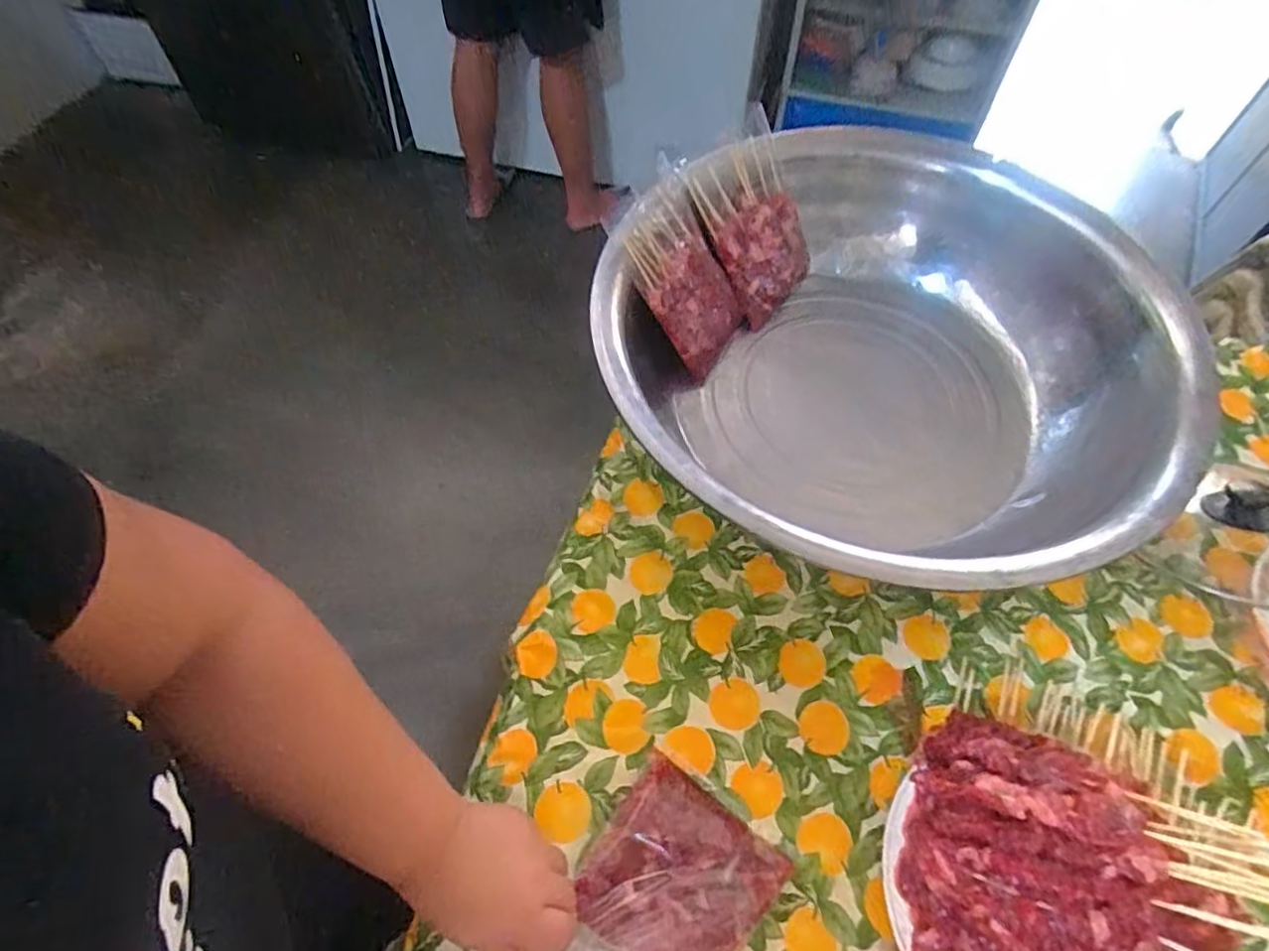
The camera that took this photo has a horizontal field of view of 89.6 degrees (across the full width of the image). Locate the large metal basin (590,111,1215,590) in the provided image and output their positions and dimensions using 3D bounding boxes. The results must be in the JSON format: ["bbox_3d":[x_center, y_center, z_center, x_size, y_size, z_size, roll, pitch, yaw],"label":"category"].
[{"bbox_3d":[0.229,-0.133,0.707,0.522,0.197,0.572,0,58,0],"label":"large metal basin"}]

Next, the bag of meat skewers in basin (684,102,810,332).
[{"bbox_3d":[0.151,-0.308,0.796,0.133,0.216,0.036,-38,27,-15],"label":"bag of meat skewers in basin"}]

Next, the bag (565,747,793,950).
[{"bbox_3d":[0.017,0.337,0.492,0.136,0.046,0.193,34,64,19],"label":"bag"}]

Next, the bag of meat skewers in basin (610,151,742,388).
[{"bbox_3d":[0.051,-0.231,0.749,0.138,0.236,0.029,-37,27,-30],"label":"bag of meat skewers in basin"}]

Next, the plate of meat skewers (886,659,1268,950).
[{"bbox_3d":[0.357,0.283,0.479,0.255,0.135,0.258,0,58,0],"label":"plate of meat skewers"}]

